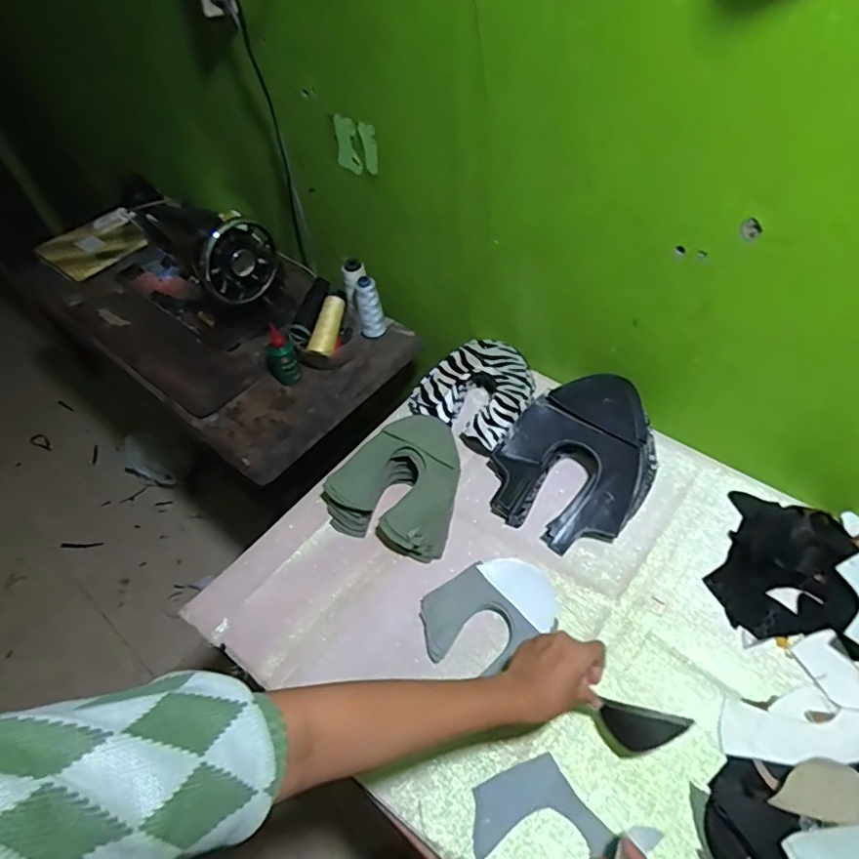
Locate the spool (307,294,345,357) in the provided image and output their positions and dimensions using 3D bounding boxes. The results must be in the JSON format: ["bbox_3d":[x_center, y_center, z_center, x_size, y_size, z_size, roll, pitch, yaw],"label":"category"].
[{"bbox_3d":[-0.172,-0.177,0.966,0.039,0.033,0.122,8,67,12],"label":"spool"}]

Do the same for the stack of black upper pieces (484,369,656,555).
[{"bbox_3d":[0.195,0.036,0.757,0.197,0.098,0.222,28,59,25],"label":"stack of black upper pieces"}]

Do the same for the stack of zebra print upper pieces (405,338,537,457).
[{"bbox_3d":[0.077,-0.065,0.858,0.164,0.061,0.172,27,59,24],"label":"stack of zebra print upper pieces"}]

